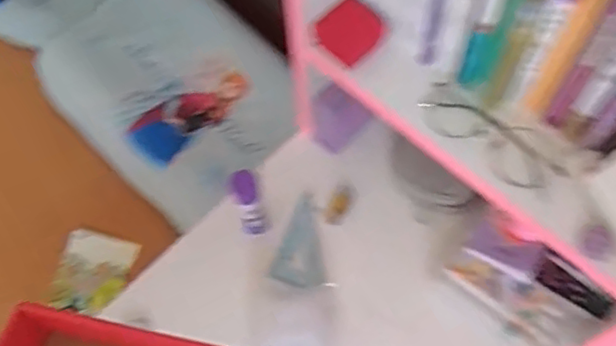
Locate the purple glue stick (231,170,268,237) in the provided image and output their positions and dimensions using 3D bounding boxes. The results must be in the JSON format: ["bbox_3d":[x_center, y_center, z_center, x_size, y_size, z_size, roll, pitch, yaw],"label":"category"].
[{"bbox_3d":[-0.063,0.037,0.724,0.025,0.126,0.030,-16,65,-5],"label":"purple glue stick"}]

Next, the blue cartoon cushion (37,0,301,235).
[{"bbox_3d":[-0.211,-0.125,1.023,0.279,0.147,0.410,-40,69,-14],"label":"blue cartoon cushion"}]

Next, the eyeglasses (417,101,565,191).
[{"bbox_3d":[0.166,-0.030,0.594,0.036,0.029,0.137,-41,70,-15],"label":"eyeglasses"}]

